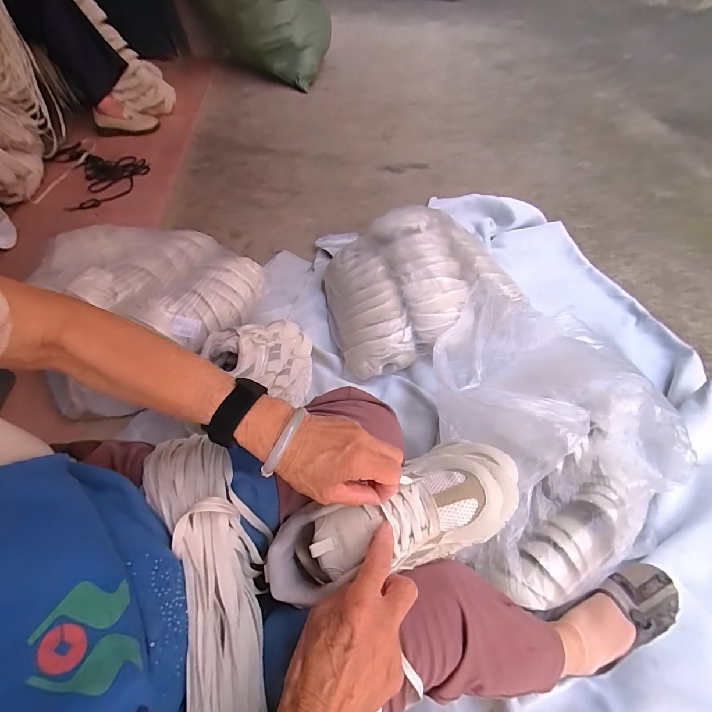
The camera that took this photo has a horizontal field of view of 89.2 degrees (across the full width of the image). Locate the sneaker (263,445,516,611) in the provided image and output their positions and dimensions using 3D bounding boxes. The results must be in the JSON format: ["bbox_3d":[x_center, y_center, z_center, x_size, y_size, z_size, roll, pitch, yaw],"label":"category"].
[{"bbox_3d":[0.048,0.169,0.384,0.277,0.096,0.101,-18,60,-10],"label":"sneaker"}]

